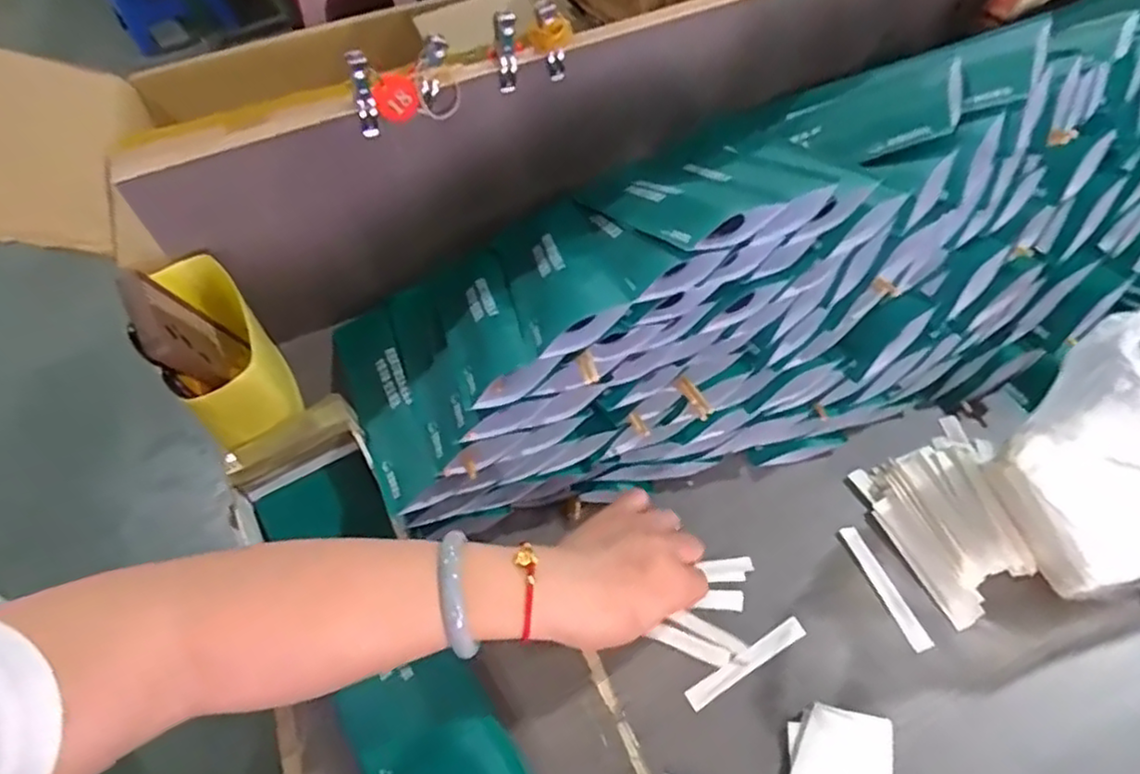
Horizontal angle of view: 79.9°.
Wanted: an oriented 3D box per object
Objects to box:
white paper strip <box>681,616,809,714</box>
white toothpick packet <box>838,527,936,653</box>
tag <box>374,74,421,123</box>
[{"bbox_3d":[0.118,0.184,0.455,0.093,0.004,0.014,-28,57,-14],"label":"white paper strip"},{"bbox_3d":[0.221,0.140,0.479,0.015,0.004,0.092,-19,55,-8],"label":"white toothpick packet"},{"bbox_3d":[-0.135,-0.225,0.530,0.032,0.036,0.009,-31,50,5],"label":"tag"}]

